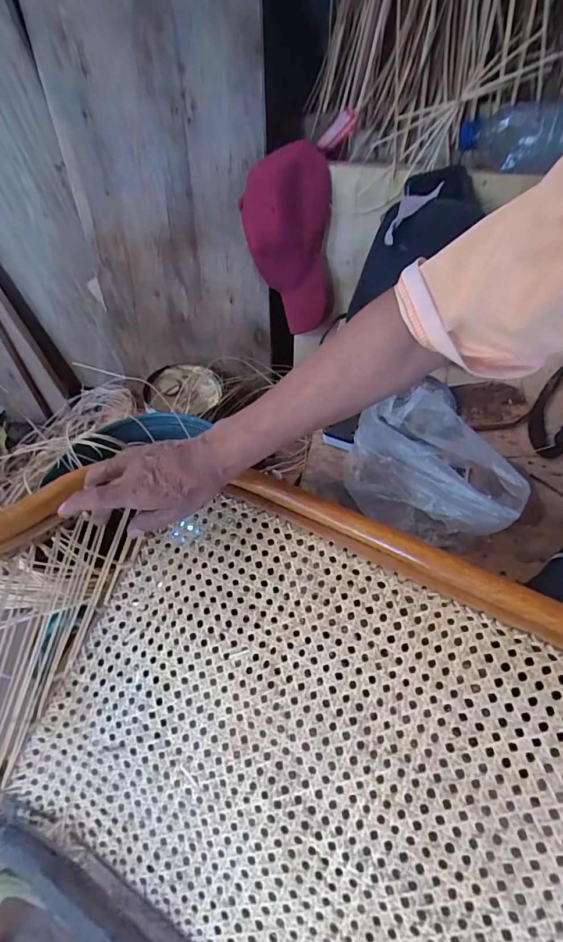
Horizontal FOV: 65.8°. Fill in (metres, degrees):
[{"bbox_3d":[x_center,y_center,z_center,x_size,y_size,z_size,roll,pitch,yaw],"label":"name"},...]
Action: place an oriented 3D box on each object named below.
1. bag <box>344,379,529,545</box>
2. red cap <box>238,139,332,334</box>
[{"bbox_3d":[0.176,-0.012,0.493,0.175,0.087,0.154,27,63,19],"label":"bag"},{"bbox_3d":[0.017,-0.395,0.732,0.119,0.233,0.181,1,57,4],"label":"red cap"}]

